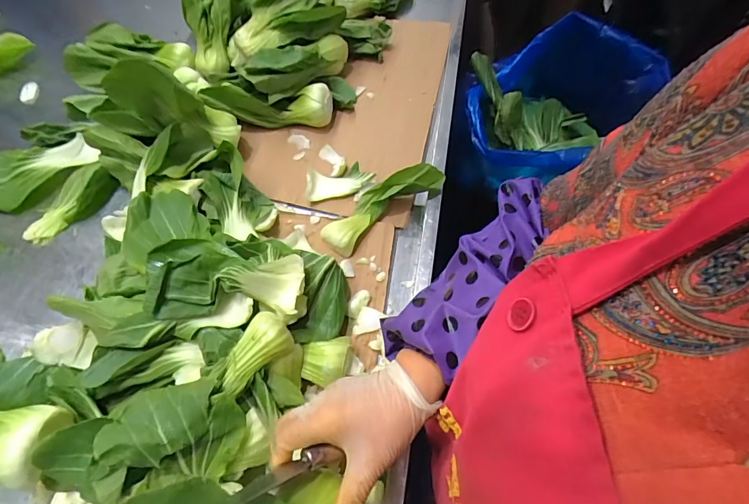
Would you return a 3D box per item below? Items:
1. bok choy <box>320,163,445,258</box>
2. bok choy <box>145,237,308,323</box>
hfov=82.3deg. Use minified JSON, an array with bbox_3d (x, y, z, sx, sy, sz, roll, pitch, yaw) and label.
[{"bbox_3d":[0.010,-0.063,0.559,0.174,0.043,0.059,-36,67,-1],"label":"bok choy"},{"bbox_3d":[-0.162,0.031,0.459,0.177,0.058,0.105,7,61,-14],"label":"bok choy"}]

